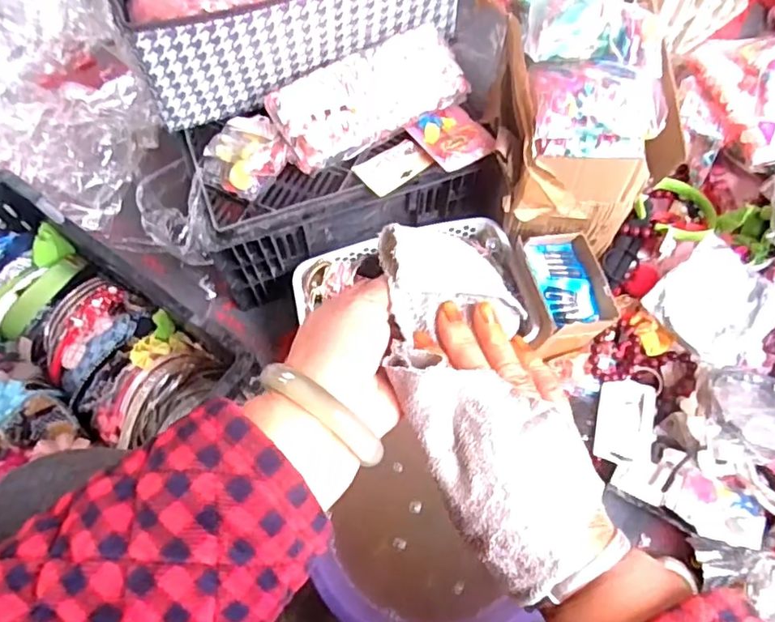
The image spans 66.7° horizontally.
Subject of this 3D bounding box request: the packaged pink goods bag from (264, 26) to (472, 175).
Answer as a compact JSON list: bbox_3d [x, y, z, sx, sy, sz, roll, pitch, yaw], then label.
[{"bbox_3d":[-0.023,-0.257,0.714,0.237,0.066,0.097,-27,69,-11],"label":"packaged pink goods bag"}]

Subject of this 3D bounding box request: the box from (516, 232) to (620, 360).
[{"bbox_3d":[0.228,-0.022,0.780,0.099,0.096,0.138,-12,67,-5],"label":"box"}]

